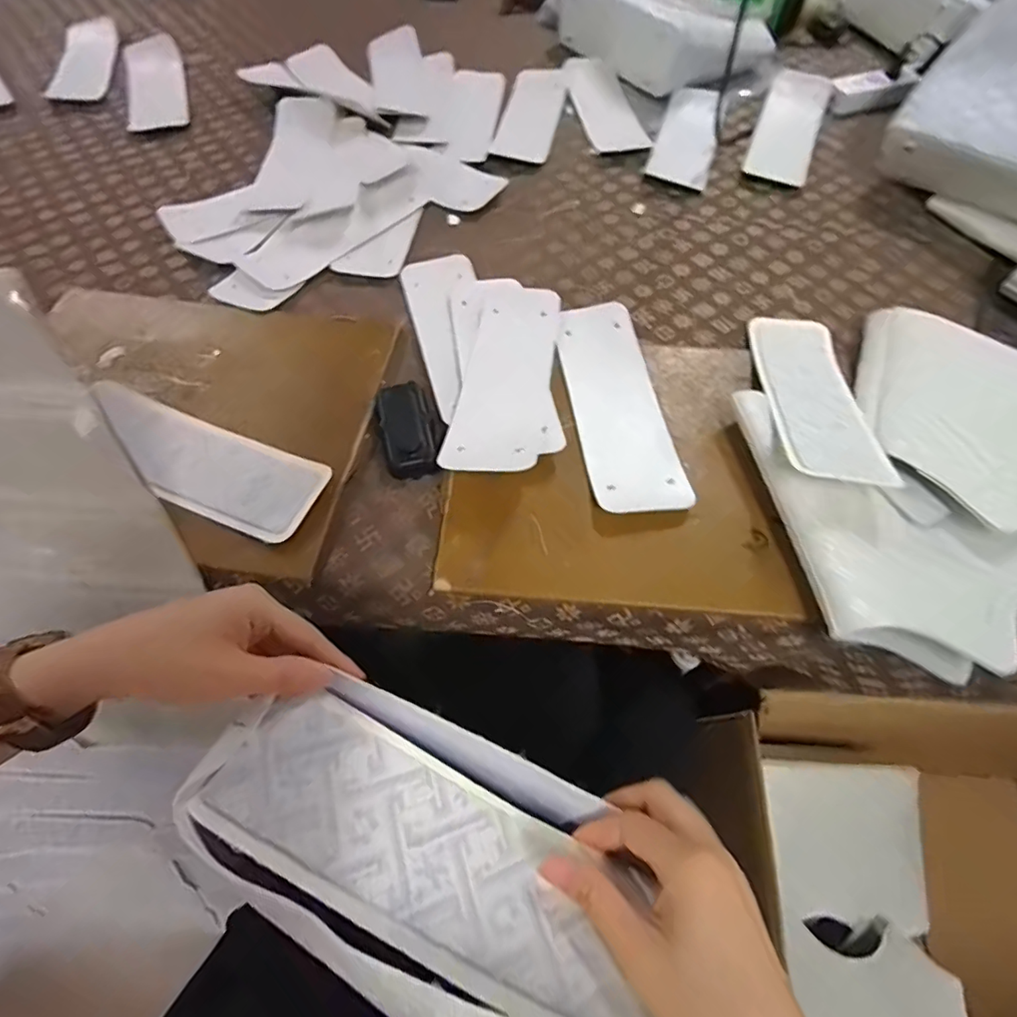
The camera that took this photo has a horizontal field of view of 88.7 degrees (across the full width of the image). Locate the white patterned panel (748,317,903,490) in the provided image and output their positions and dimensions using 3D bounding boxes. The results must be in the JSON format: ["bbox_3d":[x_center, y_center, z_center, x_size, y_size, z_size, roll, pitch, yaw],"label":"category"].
[{"bbox_3d":[0.290,-0.112,0.496,0.084,0.018,0.257,10,46,4],"label":"white patterned panel"}]

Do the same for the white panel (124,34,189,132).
[{"bbox_3d":[-0.567,-0.681,0.832,0.088,0.023,0.248,-17,64,-11],"label":"white panel"}]

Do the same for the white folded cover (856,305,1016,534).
[{"bbox_3d":[0.485,-0.064,0.463,0.314,0.045,0.249,26,63,13],"label":"white folded cover"}]

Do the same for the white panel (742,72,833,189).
[{"bbox_3d":[0.421,-0.572,0.779,0.084,0.008,0.251,20,69,14],"label":"white panel"}]

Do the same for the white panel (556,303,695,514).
[{"bbox_3d":[0.106,-0.108,0.519,0.085,0.012,0.263,-6,59,-3],"label":"white panel"}]

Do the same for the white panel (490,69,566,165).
[{"bbox_3d":[0.036,-0.626,0.823,0.086,0.011,0.254,11,62,4],"label":"white panel"}]

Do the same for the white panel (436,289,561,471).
[{"bbox_3d":[-0.001,-0.139,0.530,0.085,0.015,0.264,8,55,4],"label":"white panel"}]

